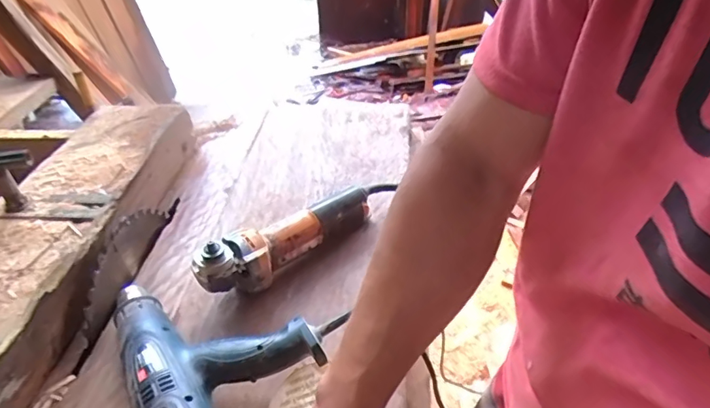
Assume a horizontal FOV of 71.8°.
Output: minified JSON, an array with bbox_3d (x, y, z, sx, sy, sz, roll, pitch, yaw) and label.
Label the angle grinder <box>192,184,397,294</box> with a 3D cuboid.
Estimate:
[{"bbox_3d":[-0.067,0.034,0.690,0.322,0.090,0.066,-30,47,-29],"label":"angle grinder"}]

